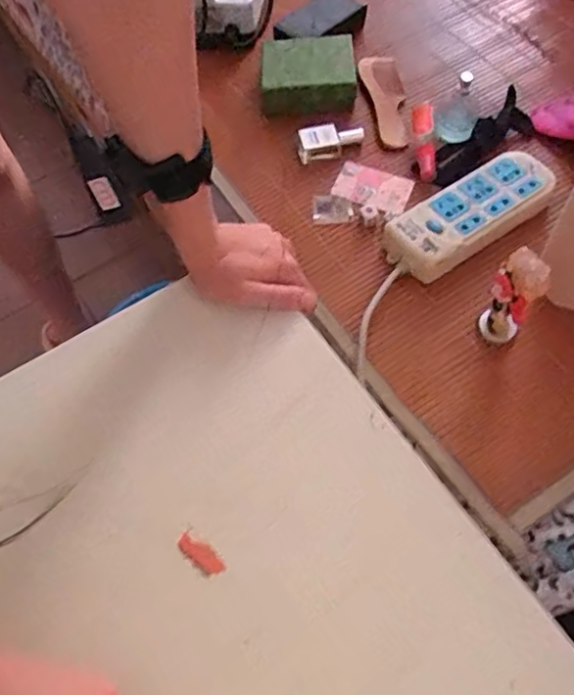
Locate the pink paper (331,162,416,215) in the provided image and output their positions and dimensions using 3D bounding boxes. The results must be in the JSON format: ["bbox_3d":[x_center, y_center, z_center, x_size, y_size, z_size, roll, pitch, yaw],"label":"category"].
[{"bbox_3d":[0.100,-0.190,0.743,0.091,0.008,0.063,23,64,13],"label":"pink paper"}]

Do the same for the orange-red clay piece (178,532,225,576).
[{"bbox_3d":[-0.063,0.150,0.456,0.039,0.004,0.016,38,69,19],"label":"orange-red clay piece"}]

